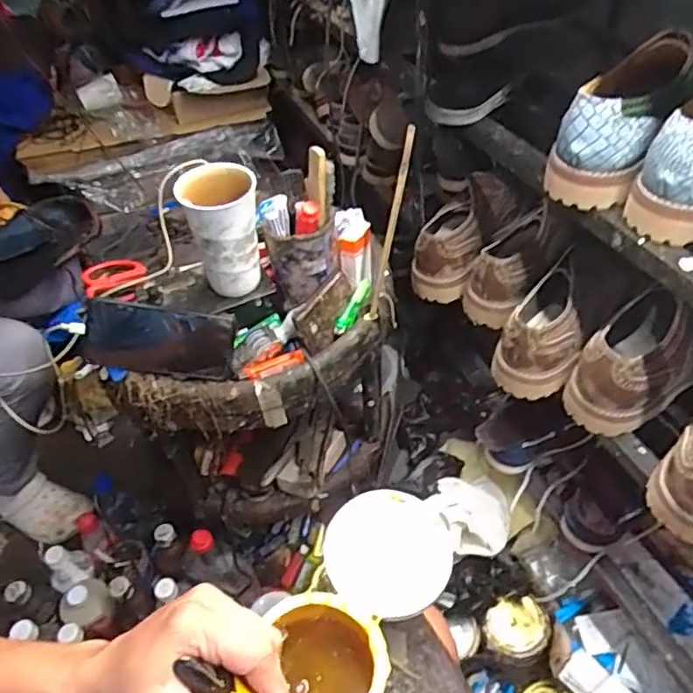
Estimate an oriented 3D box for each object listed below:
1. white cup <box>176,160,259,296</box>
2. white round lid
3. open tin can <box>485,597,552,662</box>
[{"bbox_3d":[-0.138,-0.130,0.693,0.078,0.147,0.080,-2,46,3],"label":"white cup"},{"bbox_3d":[0.036,0.176,0.514,0.106,0.017,0.108,-2,46,3],"label":"white round lid"},{"bbox_3d":[0.269,0.446,0.930,0.094,0.058,0.088,-6,59,15],"label":"open tin can"}]

